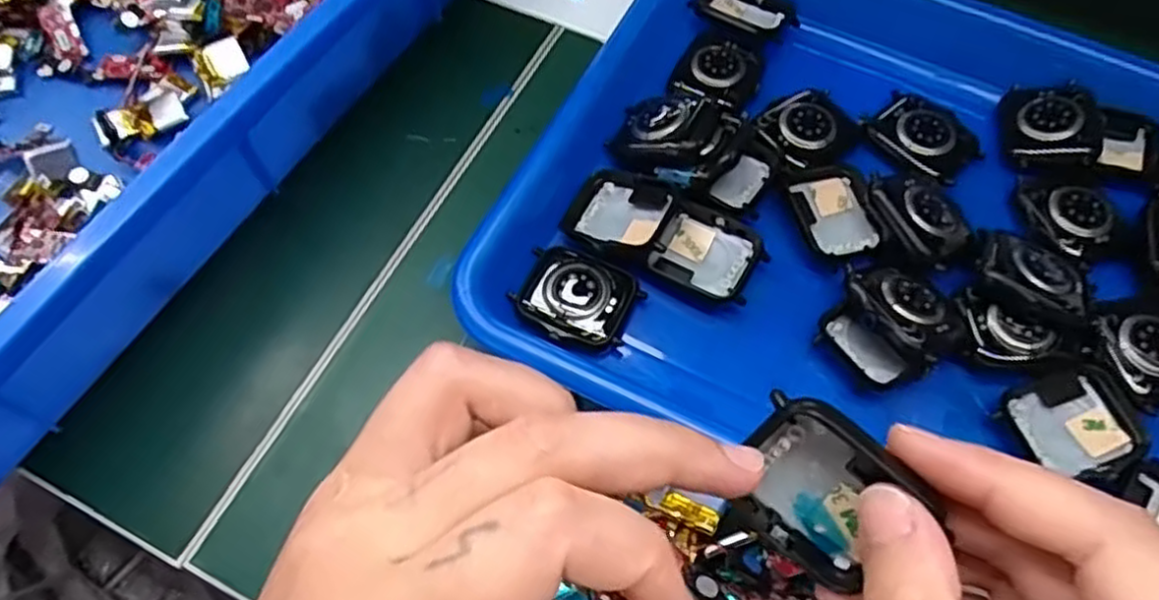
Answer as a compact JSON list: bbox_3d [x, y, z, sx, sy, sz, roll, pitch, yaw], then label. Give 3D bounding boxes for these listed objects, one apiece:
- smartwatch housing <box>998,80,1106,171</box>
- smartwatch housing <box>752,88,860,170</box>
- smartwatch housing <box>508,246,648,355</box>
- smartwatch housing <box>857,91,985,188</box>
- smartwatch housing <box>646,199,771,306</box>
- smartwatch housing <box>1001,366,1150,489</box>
[{"bbox_3d":[0.203,-0.074,0.314,0.035,0.011,0.044,-2,62,19],"label":"smartwatch housing"},{"bbox_3d":[0.099,-0.075,0.315,0.041,0.006,0.036,-33,67,-17],"label":"smartwatch housing"},{"bbox_3d":[-0.001,-0.002,0.276,0.043,0.009,0.035,27,65,13],"label":"smartwatch housing"},{"bbox_3d":[0.148,-0.070,0.314,0.033,0.009,0.045,-34,68,-17],"label":"smartwatch housing"},{"bbox_3d":[0.051,-0.018,0.287,0.041,0.012,0.033,28,65,13],"label":"smartwatch housing"},{"bbox_3d":[0.177,0.045,0.259,0.043,0.008,0.040,-16,64,-10],"label":"smartwatch housing"}]

